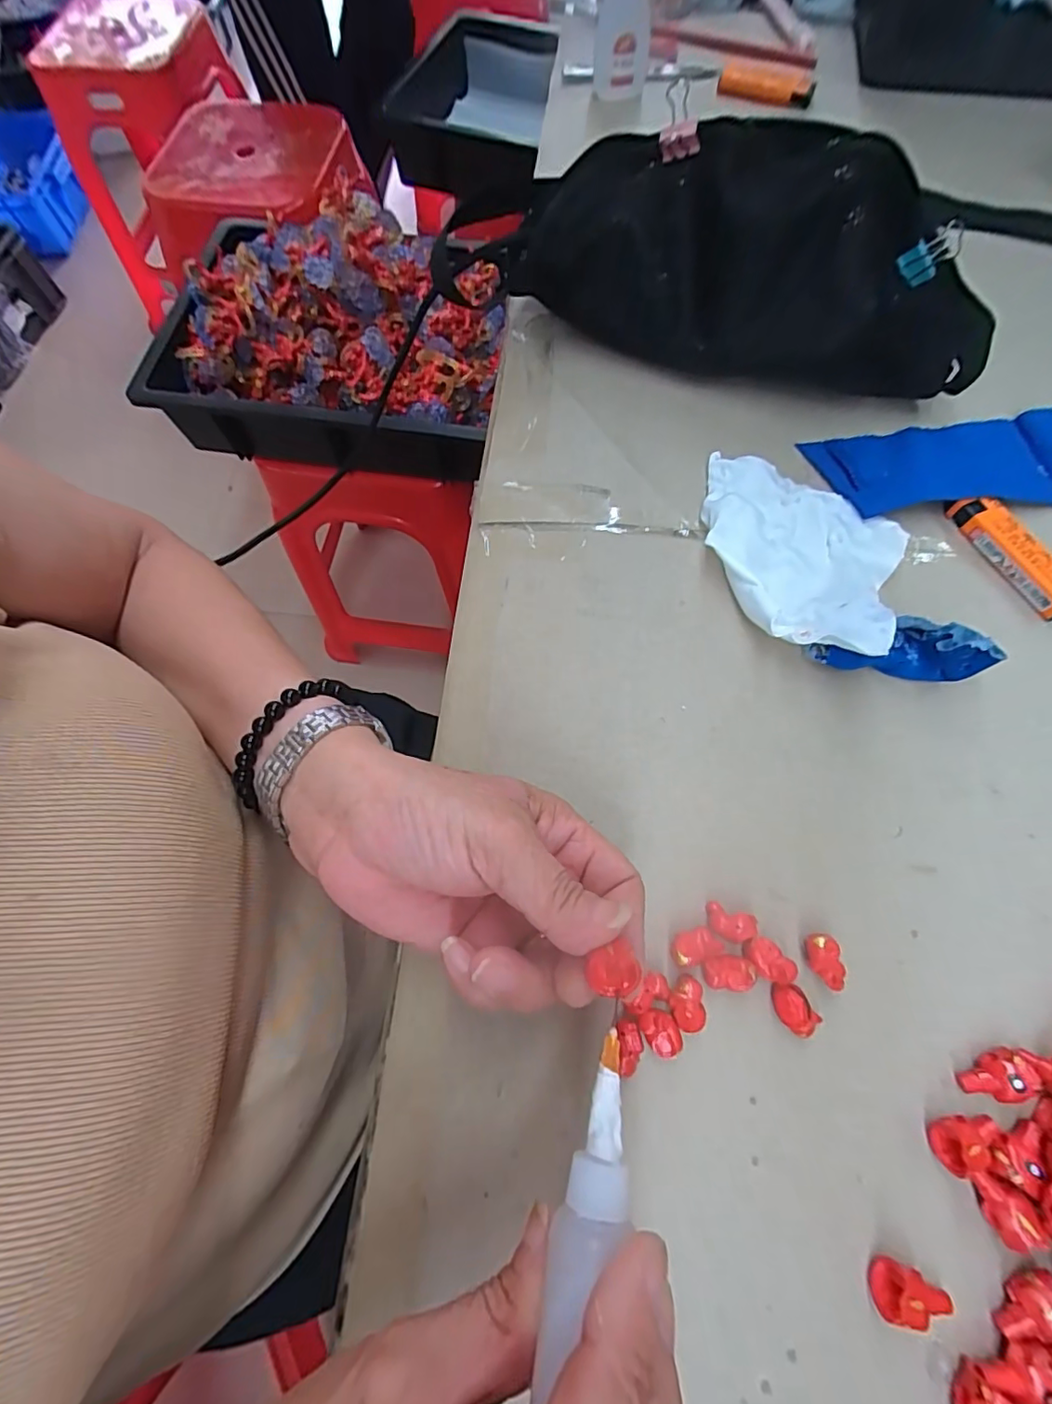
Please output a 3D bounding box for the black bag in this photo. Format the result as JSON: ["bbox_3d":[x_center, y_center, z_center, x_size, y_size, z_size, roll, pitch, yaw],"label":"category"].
[{"bbox_3d":[0.109,-0.262,0.319,0.317,0.099,0.068,15,72,7],"label":"black bag"}]

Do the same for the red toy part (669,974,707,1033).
[{"bbox_3d":[0.067,0.125,0.224,0.014,0.008,0.022,-3,70,1],"label":"red toy part"}]

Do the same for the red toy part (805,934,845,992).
[{"bbox_3d":[0.127,0.111,0.231,0.014,0.013,0.021,-8,70,-1],"label":"red toy part"}]

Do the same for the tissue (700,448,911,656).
[{"bbox_3d":[0.142,-0.084,0.288,0.109,0.027,0.108,25,73,11],"label":"tissue"}]

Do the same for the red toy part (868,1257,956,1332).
[{"bbox_3d":[0.139,0.211,0.192,0.027,0.013,0.015,0,70,2],"label":"red toy part"}]

